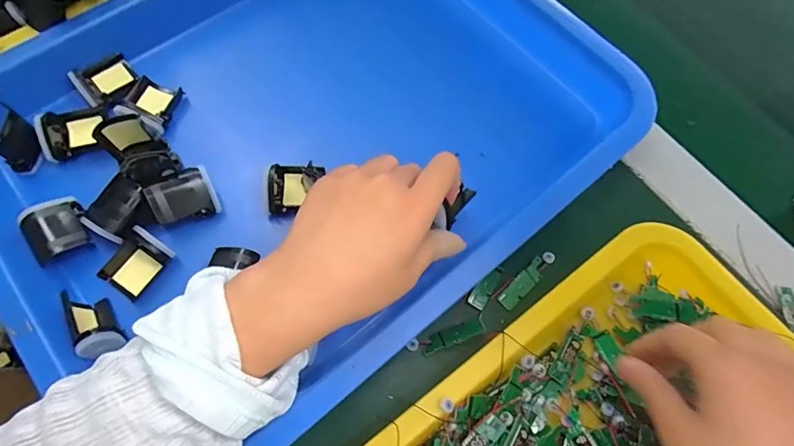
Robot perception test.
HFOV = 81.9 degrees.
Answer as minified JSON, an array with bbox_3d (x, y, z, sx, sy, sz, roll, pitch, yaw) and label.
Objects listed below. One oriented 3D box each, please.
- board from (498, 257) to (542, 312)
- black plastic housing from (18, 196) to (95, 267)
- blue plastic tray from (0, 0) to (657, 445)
[{"bbox_3d":[0.089,0.042,0.320,0.043,0.004,0.012,-41,76,-16],"label":"board"},{"bbox_3d":[-0.227,0.005,0.305,0.034,0.015,0.040,-32,73,-14],"label":"black plastic housing"},{"bbox_3d":[-0.070,-0.075,0.346,0.436,0.054,0.348,-37,74,-15],"label":"blue plastic tray"}]

